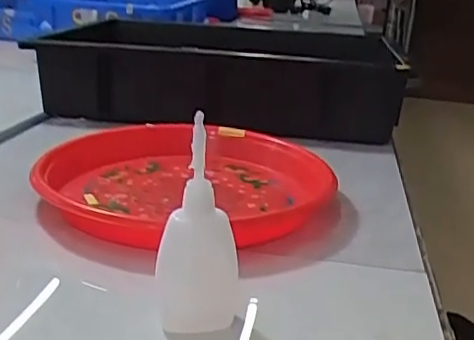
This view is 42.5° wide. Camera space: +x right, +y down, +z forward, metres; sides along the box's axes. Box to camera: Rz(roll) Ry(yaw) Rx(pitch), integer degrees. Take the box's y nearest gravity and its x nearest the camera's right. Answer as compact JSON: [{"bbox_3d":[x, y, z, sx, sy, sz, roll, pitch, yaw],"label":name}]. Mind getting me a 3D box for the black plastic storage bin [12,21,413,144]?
[{"bbox_3d":[-0.015,-0.139,0.852,0.447,0.100,0.396,5,19,1],"label":"black plastic storage bin"}]

